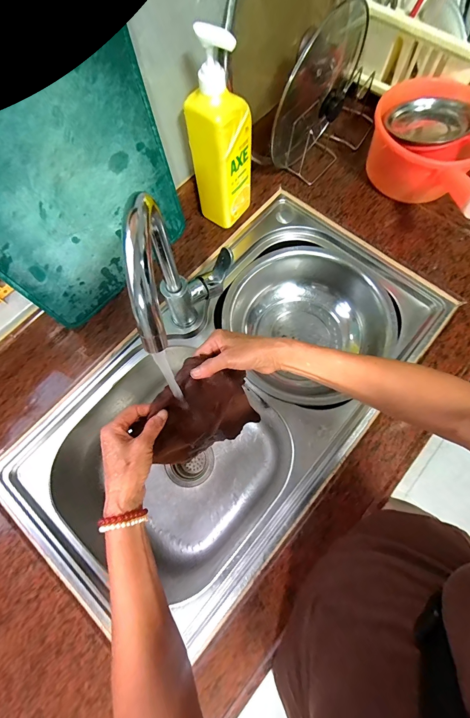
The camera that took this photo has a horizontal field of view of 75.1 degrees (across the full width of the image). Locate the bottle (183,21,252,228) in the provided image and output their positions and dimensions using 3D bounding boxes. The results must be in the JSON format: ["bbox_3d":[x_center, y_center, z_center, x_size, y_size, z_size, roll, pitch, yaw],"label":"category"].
[{"bbox_3d":[-0.019,-0.343,0.496,0.074,0.291,0.083,35,76,12],"label":"bottle"}]

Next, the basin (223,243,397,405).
[{"bbox_3d":[0.140,-0.075,0.630,0.309,0.112,0.291,0,72,1],"label":"basin"}]

